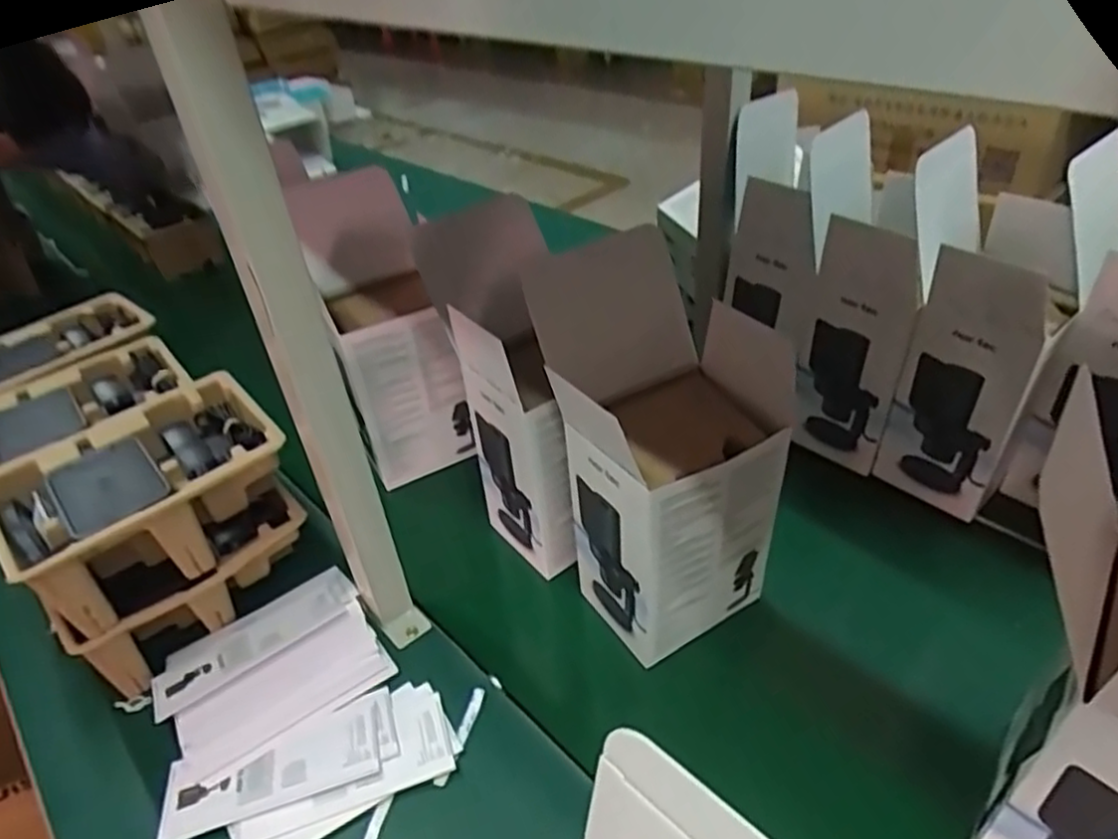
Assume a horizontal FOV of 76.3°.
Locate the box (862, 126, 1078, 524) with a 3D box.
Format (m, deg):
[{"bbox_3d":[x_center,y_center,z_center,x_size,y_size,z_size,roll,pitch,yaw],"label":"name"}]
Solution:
[{"bbox_3d":[0.426,-0.086,0.735,0.139,0.345,0.145,24,48,30],"label":"box"}]

